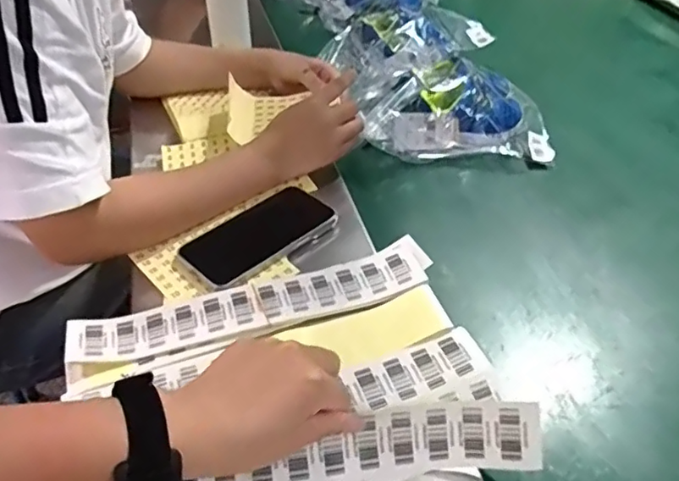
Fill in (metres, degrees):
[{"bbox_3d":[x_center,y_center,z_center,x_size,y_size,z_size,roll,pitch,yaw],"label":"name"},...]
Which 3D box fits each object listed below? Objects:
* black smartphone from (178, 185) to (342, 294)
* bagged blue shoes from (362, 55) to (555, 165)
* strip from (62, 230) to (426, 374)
[{"bbox_3d":[-0.081,-0.007,0.595,0.078,0.010,0.160,33,52,31],"label":"black smartphone"},{"bbox_3d":[0.160,-0.182,0.792,0.245,0.073,0.156,2,42,2],"label":"bagged blue shoes"},{"bbox_3d":[-0.071,0.052,0.527,0.322,0.012,0.059,-13,44,-14],"label":"strip"}]

